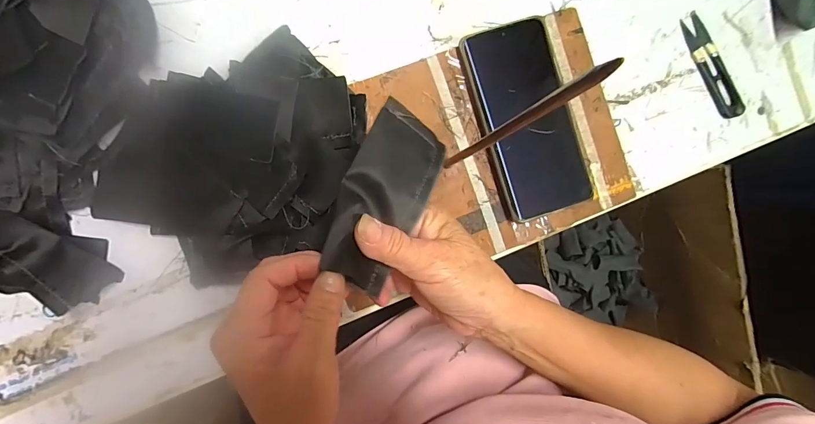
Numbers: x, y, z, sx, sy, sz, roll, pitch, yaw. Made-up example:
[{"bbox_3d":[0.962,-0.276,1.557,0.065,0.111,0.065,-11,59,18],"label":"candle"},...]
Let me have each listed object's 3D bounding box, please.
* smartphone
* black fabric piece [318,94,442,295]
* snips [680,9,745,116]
[{"bbox_3d":[0.103,-0.077,0.326,0.076,0.010,0.158,-19,94,-6],"label":"smartphone"},{"bbox_3d":[-0.014,-0.010,0.235,0.053,0.007,0.109,34,73,-26],"label":"black fabric piece"},{"bbox_3d":[0.279,-0.133,0.355,0.023,0.007,0.099,-29,94,-4],"label":"snips"}]

